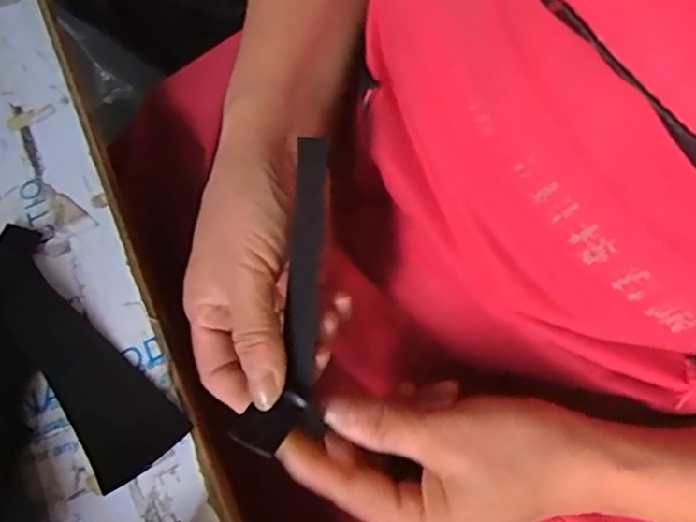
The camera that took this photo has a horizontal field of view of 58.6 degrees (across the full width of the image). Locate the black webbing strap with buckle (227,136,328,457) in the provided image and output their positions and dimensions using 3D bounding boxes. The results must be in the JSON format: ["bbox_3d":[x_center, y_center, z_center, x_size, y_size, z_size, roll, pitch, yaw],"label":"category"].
[{"bbox_3d":[-0.024,0.015,0.279,0.033,0.019,0.135,8,86,5],"label":"black webbing strap with buckle"}]

